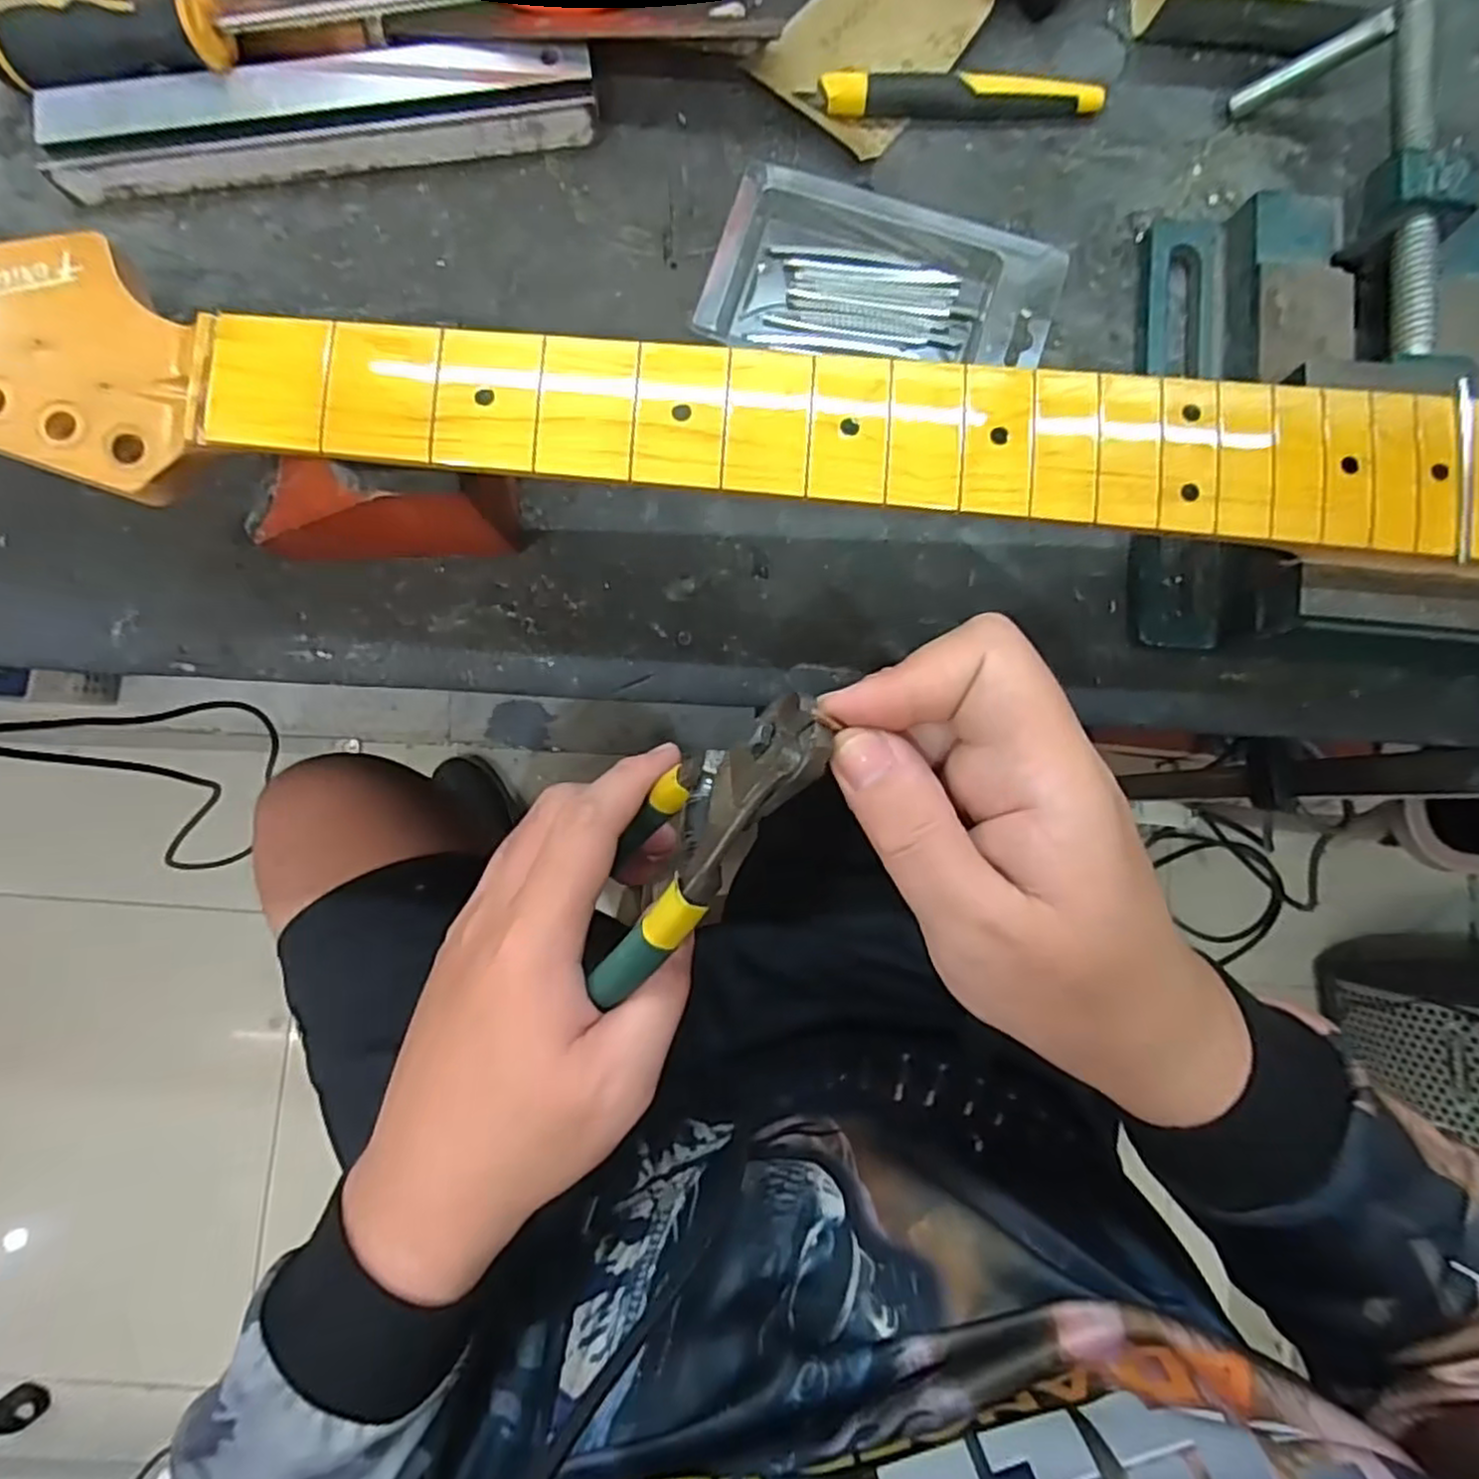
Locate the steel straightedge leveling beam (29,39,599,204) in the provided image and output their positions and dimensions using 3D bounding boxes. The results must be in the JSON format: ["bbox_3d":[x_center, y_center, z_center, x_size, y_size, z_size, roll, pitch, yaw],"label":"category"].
[{"bbox_3d":[-0.176,-0.265,0.314,0.224,0.019,0.040,-8,85,-1],"label":"steel straightedge leveling beam"}]

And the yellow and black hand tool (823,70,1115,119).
[{"bbox_3d":[0.096,-0.279,0.318,0.119,0.014,0.014,-2,84,-1],"label":"yellow and black hand tool"}]

